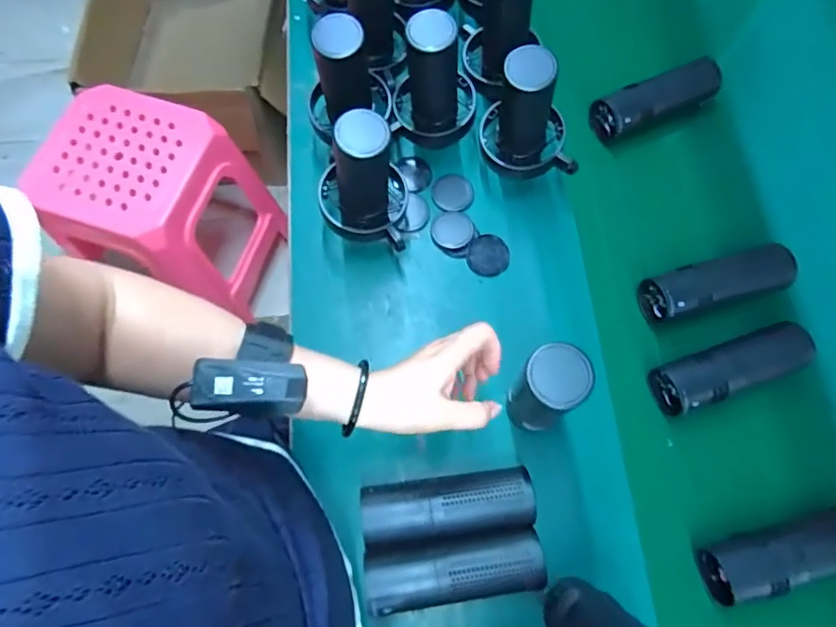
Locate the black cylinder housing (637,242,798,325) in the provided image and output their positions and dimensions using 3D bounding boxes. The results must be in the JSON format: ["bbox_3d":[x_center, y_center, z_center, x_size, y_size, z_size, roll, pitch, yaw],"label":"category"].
[{"bbox_3d":[0.340,-0.034,0.610,0.176,0.062,0.058,-14,71,-6],"label":"black cylinder housing"}]

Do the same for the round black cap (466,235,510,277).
[{"bbox_3d":[0.084,-0.069,0.627,0.049,0.013,0.048,0,71,-1],"label":"round black cap"}]

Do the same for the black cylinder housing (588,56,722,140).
[{"bbox_3d":[0.313,-0.280,0.683,0.171,0.052,0.049,-24,73,-9],"label":"black cylinder housing"}]

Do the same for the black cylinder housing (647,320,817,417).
[{"bbox_3d":[0.337,0.055,0.563,0.159,0.056,0.058,-17,72,-7],"label":"black cylinder housing"}]

